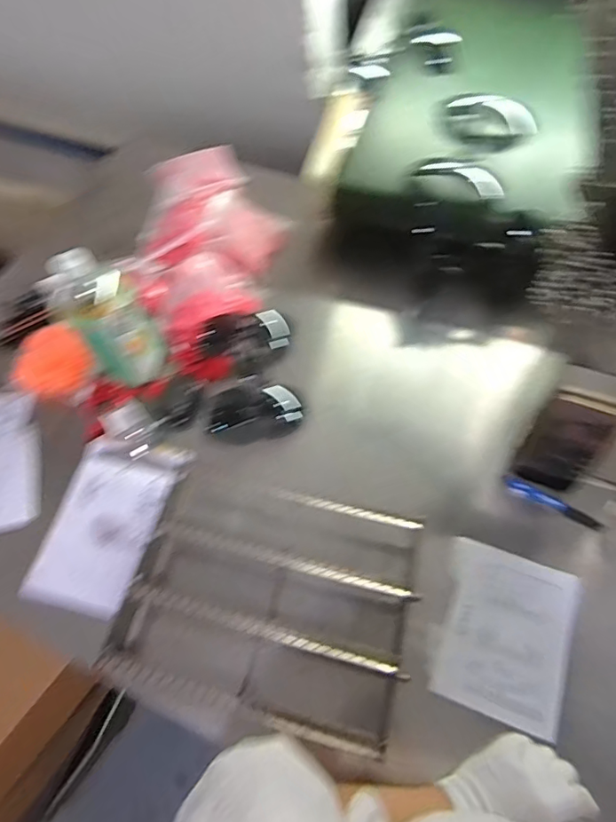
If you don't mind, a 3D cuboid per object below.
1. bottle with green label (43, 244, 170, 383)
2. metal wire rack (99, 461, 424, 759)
[{"bbox_3d":[-0.262,-0.121,0.683,0.098,0.203,0.077,-34,65,-14],"label":"bottle with green label"},{"bbox_3d":[-0.039,0.210,0.582,0.309,0.067,0.269,14,64,10],"label":"metal wire rack"}]

